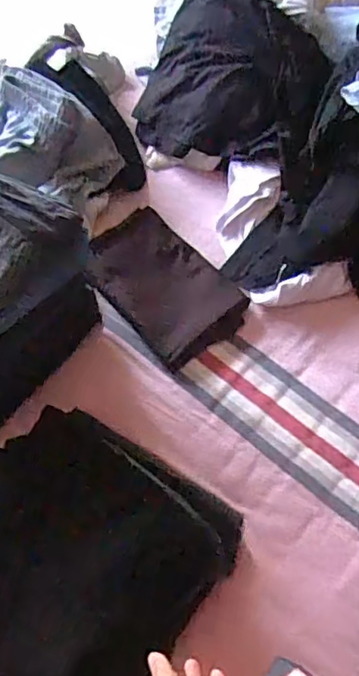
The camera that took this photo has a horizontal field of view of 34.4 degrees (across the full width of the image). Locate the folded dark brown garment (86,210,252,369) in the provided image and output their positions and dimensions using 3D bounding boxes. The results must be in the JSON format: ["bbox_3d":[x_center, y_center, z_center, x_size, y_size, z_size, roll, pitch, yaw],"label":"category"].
[{"bbox_3d":[-0.032,-0.093,0.956,0.171,0.032,0.284,-39,67,-15],"label":"folded dark brown garment"}]

